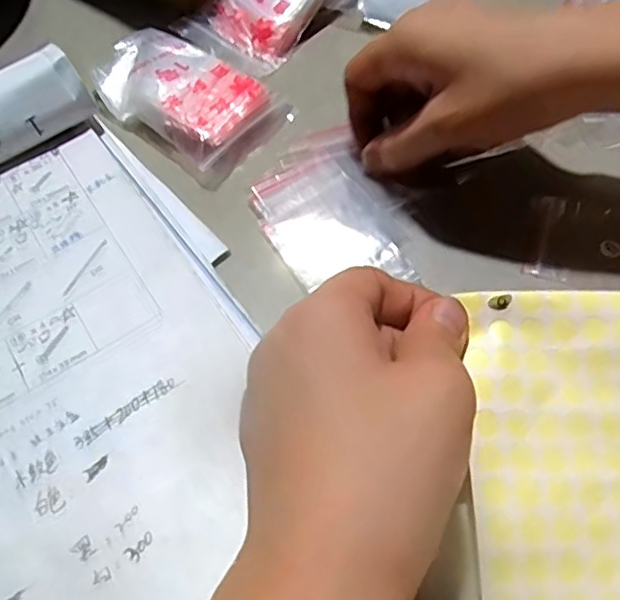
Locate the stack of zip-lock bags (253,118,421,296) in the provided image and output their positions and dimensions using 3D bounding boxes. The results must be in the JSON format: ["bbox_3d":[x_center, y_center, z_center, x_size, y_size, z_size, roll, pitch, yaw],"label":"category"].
[{"bbox_3d":[0.012,-0.045,0.309,0.069,0.006,0.098,-29,61,-13],"label":"stack of zip-lock bags"}]

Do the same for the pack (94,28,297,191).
[{"bbox_3d":[-0.077,-0.125,0.354,0.121,0.017,0.068,36,67,22],"label":"pack"}]

